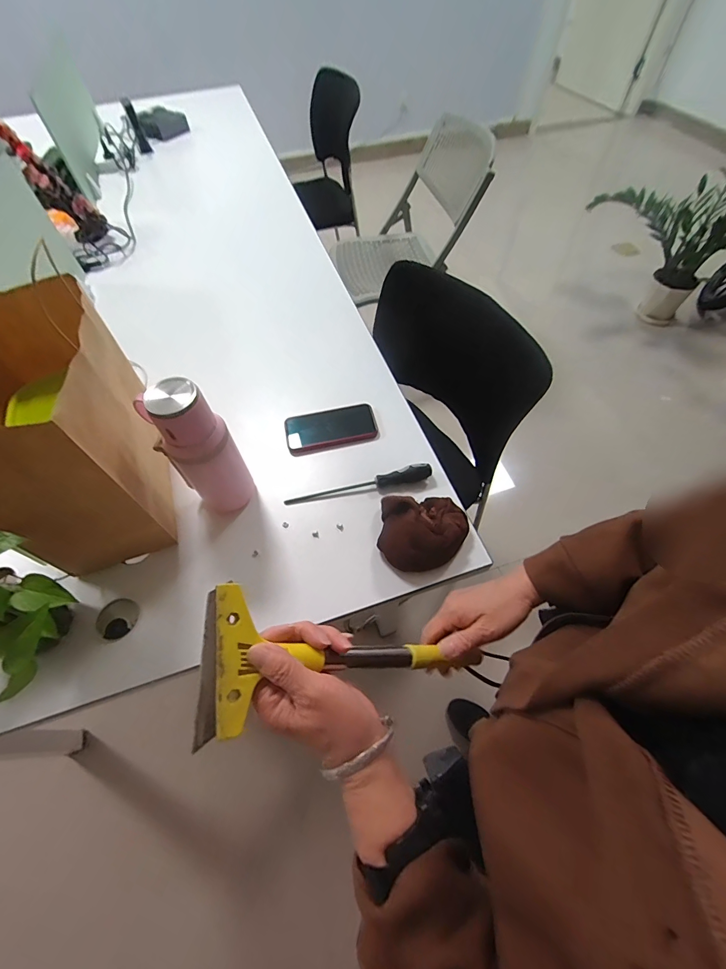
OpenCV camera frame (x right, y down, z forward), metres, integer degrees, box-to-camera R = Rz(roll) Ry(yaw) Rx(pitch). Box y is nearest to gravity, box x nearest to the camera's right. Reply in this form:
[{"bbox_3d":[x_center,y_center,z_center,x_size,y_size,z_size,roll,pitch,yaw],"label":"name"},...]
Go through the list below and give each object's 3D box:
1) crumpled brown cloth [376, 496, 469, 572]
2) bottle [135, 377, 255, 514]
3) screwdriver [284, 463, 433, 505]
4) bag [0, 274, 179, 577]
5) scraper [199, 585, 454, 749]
[{"bbox_3d":[0.087,0.062,0.560,0.124,0.072,0.109,-6,60,-3],"label":"crumpled brown cloth"},{"bbox_3d":[-0.218,-0.044,0.535,0.083,0.232,0.064,-31,64,-16],"label":"bottle"},{"bbox_3d":[-0.007,0.001,0.619,0.234,0.031,0.024,-12,60,-6],"label":"screwdriver"},{"bbox_3d":[-0.402,-0.069,0.532,0.197,0.268,0.294,-17,61,-9],"label":"bag"},{"bbox_3d":[-0.022,0.149,0.321,0.225,0.020,0.095,22,53,-33],"label":"scraper"}]

